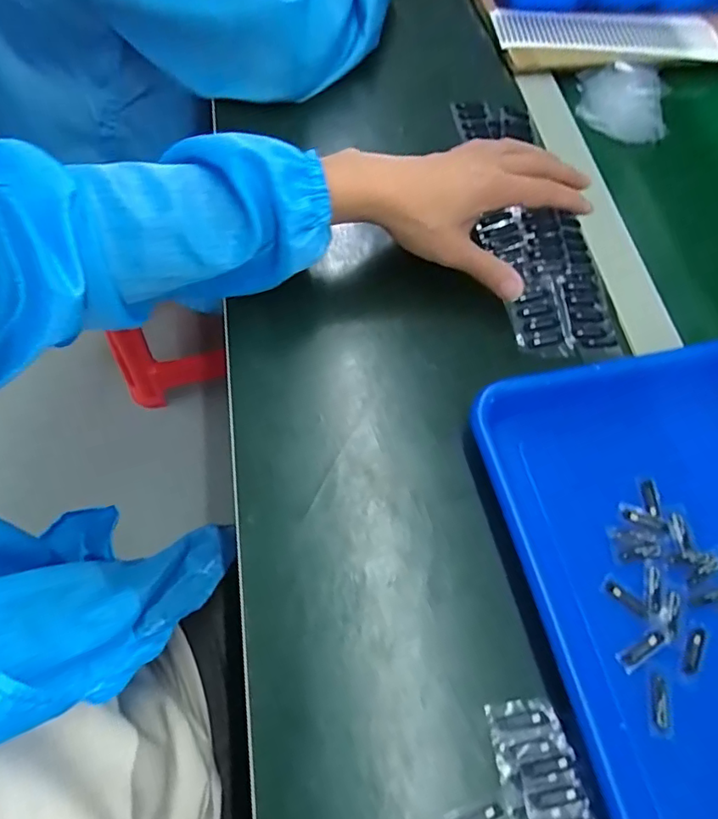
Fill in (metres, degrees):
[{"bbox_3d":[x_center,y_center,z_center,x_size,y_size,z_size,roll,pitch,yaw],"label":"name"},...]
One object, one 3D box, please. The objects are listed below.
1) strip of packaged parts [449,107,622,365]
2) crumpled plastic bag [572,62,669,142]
[{"bbox_3d":[0.139,-0.171,0.456,0.078,0.019,0.281,-7,64,-5],"label":"strip of packaged parts"},{"bbox_3d":[0.264,-0.311,0.535,0.086,0.009,0.105,13,65,4],"label":"crumpled plastic bag"}]

